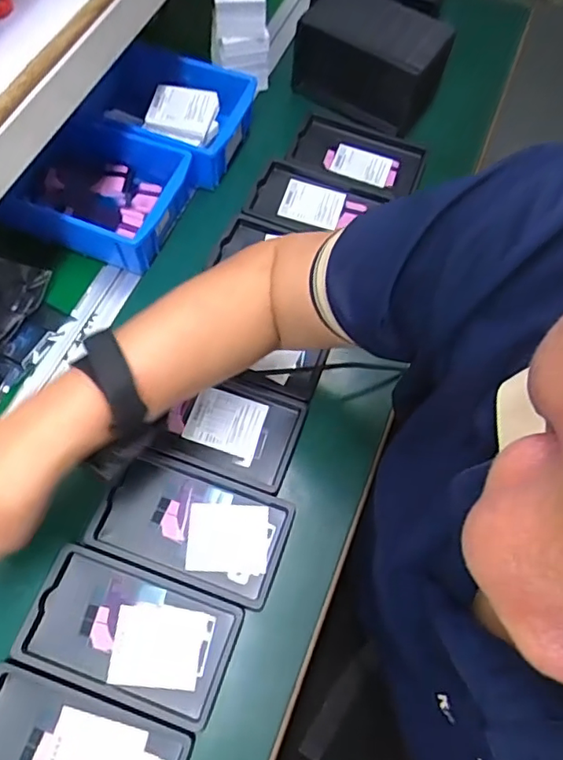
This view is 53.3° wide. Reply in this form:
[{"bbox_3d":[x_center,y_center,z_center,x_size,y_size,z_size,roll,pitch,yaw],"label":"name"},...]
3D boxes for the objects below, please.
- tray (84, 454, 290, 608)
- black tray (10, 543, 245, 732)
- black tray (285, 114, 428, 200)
[{"bbox_3d":[-0.076,0.126,0.488,0.157,0.010,0.093,18,65,6],"label":"tray"},{"bbox_3d":[-0.120,0.202,0.450,0.158,0.020,0.093,18,65,6],"label":"black tray"},{"bbox_3d":[0.093,-0.272,0.689,0.154,0.022,0.098,21,65,7],"label":"black tray"}]

